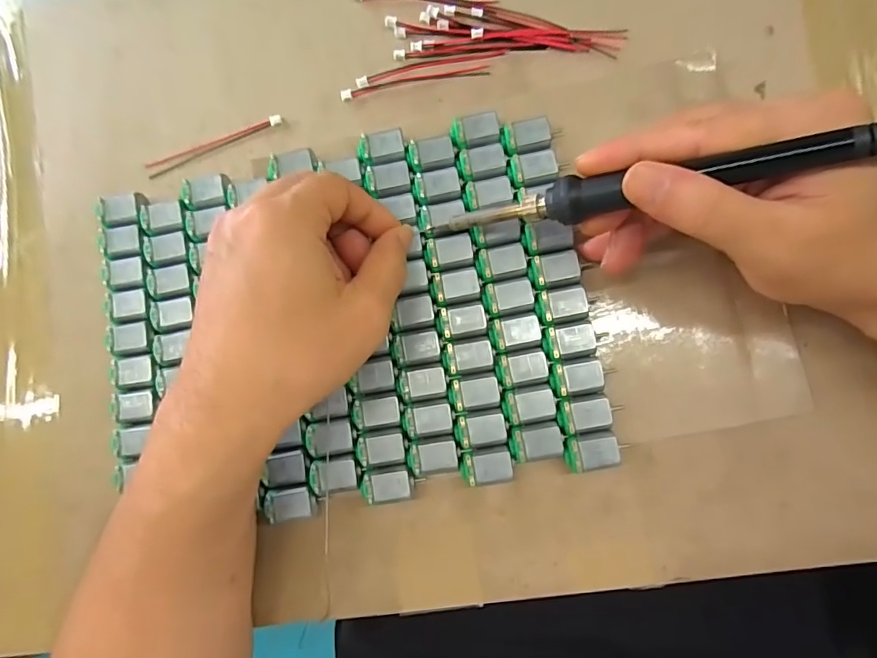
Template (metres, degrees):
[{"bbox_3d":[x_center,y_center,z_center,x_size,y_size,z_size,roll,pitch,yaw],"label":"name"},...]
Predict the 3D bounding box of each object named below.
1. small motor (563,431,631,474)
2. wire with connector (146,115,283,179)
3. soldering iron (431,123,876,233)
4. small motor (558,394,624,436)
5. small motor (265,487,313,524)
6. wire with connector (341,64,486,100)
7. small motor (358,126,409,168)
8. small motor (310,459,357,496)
[{"bbox_3d":[0.080,0.063,0.263,0.029,0.016,0.018,-11,83,4],"label":"small motor"},{"bbox_3d":[-0.139,-0.113,0.312,0.090,0.006,0.009,-18,82,3],"label":"wire with connector"},{"bbox_3d":[0.089,-0.061,0.217,0.206,0.015,0.017,-5,83,30],"label":"soldering iron"},{"bbox_3d":[0.077,0.044,0.265,0.030,0.015,0.018,-12,83,4],"label":"small motor"},{"bbox_3d":[-0.081,0.094,0.271,0.023,0.008,0.016,-7,83,4],"label":"small motor"},{"bbox_3d":[-0.015,-0.148,0.302,0.089,0.004,0.007,-9,83,4],"label":"wire with connector"},{"bbox_3d":[-0.032,-0.103,0.294,0.027,0.017,0.019,-13,83,4],"label":"small motor"},{"bbox_3d":[-0.056,0.079,0.271,0.025,0.015,0.017,-7,83,4],"label":"small motor"}]

